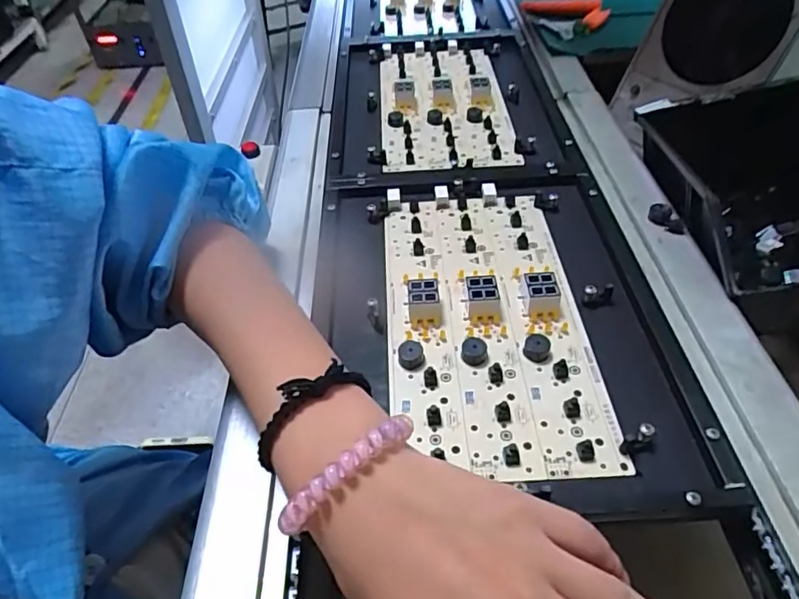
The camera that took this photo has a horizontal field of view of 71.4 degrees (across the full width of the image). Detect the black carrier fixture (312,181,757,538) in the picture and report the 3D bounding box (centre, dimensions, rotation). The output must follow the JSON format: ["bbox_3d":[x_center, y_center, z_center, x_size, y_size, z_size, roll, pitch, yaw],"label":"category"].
[{"bbox_3d":[0.058,0.016,0.384,0.222,0.032,0.284,-5,45,1],"label":"black carrier fixture"}]

